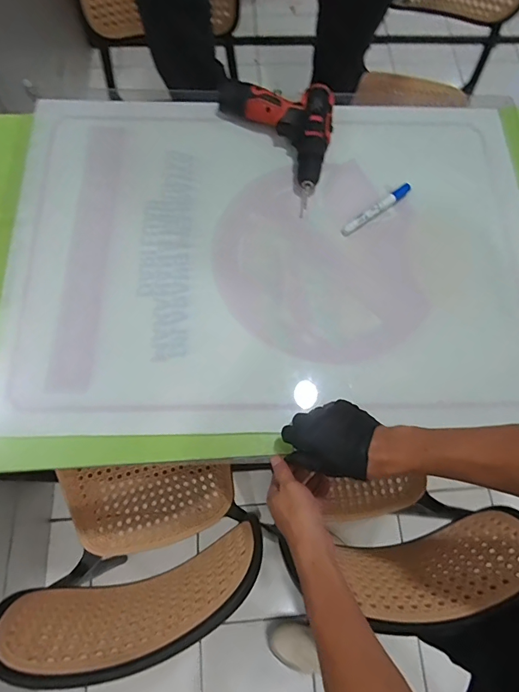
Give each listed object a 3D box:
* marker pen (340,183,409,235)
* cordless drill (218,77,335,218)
[{"bbox_3d":[0.193,-0.224,0.689,0.143,0.016,0.019,-37,76,-12],"label":"marker pen"},{"bbox_3d":[0.019,-0.346,0.701,0.192,0.062,0.219,9,72,1],"label":"cordless drill"}]

